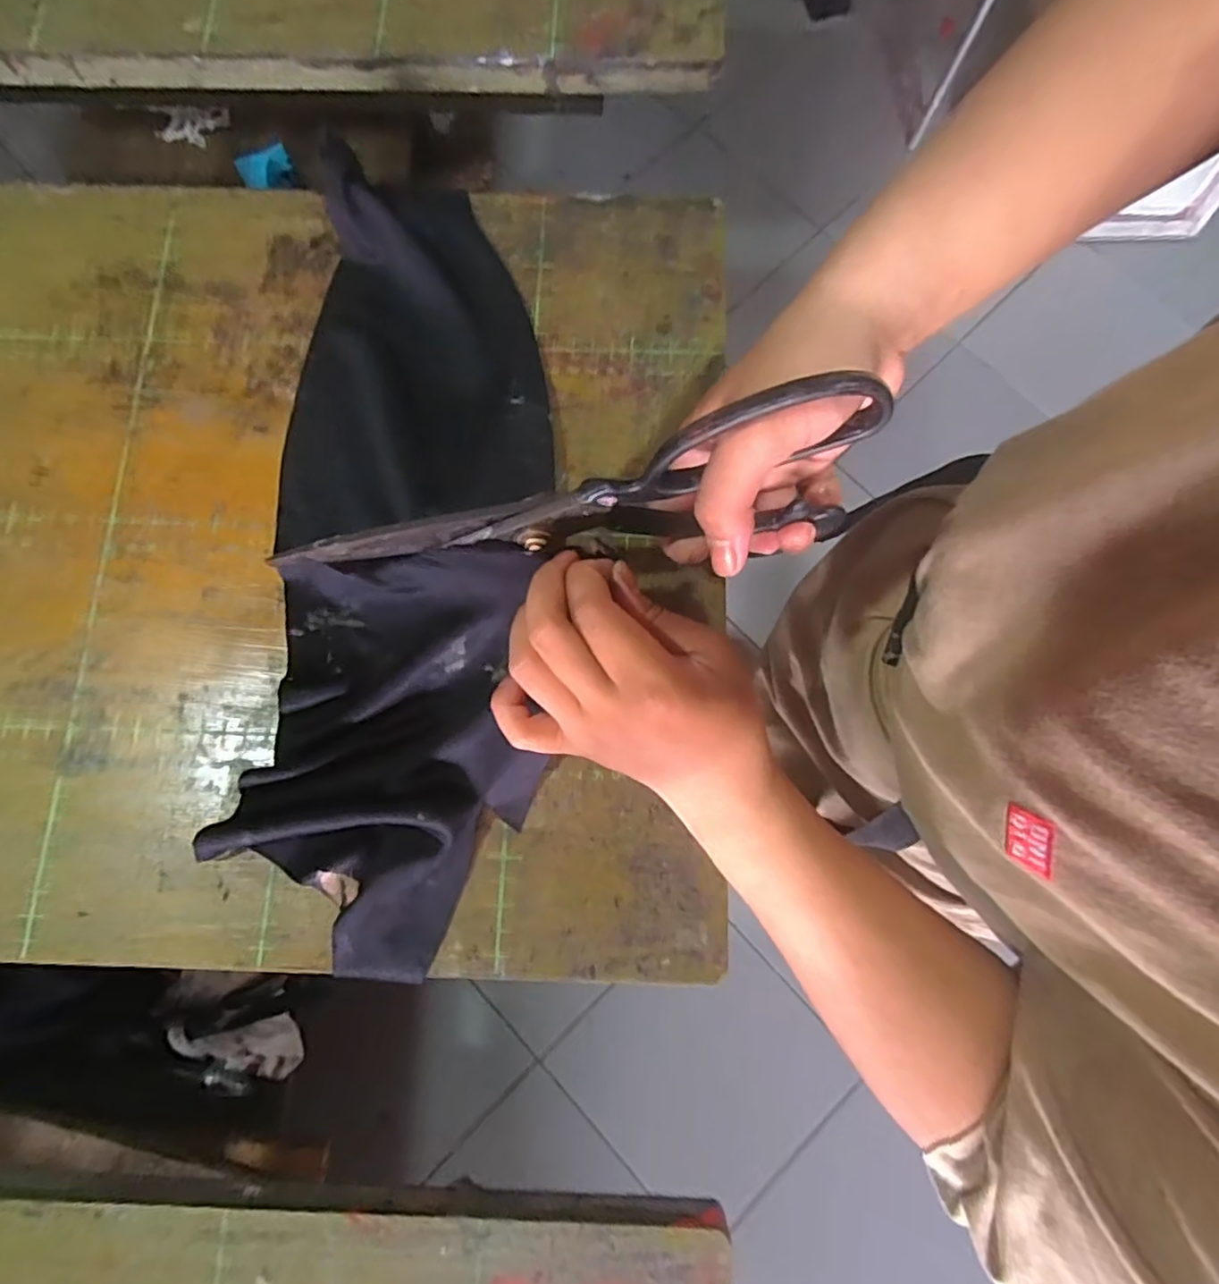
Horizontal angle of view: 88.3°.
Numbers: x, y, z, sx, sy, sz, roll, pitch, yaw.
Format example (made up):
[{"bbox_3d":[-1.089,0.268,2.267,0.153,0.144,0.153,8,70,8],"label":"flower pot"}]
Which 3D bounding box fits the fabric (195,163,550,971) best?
[{"bbox_3d":[-0.097,-0.056,0.286,0.129,0.049,0.381,-1,78,1],"label":"fabric"}]

